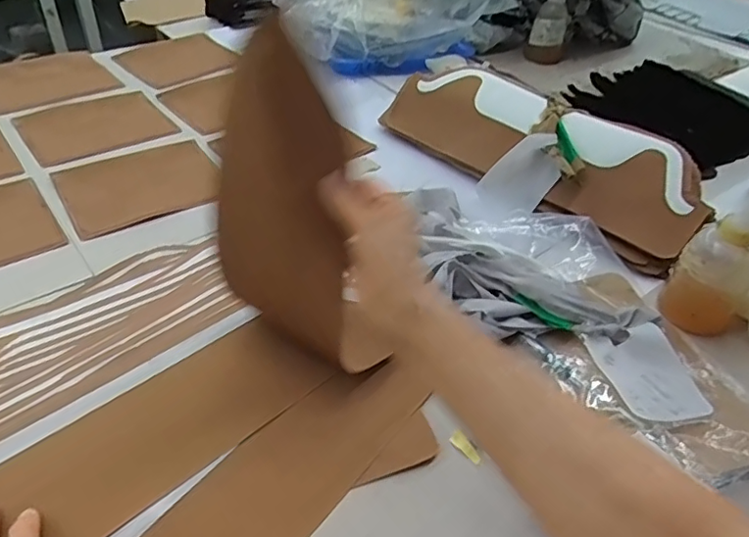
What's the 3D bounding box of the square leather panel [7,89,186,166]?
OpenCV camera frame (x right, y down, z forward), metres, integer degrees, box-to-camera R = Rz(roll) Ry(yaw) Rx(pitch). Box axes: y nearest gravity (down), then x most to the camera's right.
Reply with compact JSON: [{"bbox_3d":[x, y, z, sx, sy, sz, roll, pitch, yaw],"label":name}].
[{"bbox_3d":[-0.391,-0.201,0.801,0.180,0.010,0.148,-25,47,-30],"label":"square leather panel"}]

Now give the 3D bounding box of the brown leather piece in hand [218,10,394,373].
[{"bbox_3d":[-0.070,-0.040,0.442,0.112,0.254,0.018,-7,19,22],"label":"brown leather piece in hand"}]

